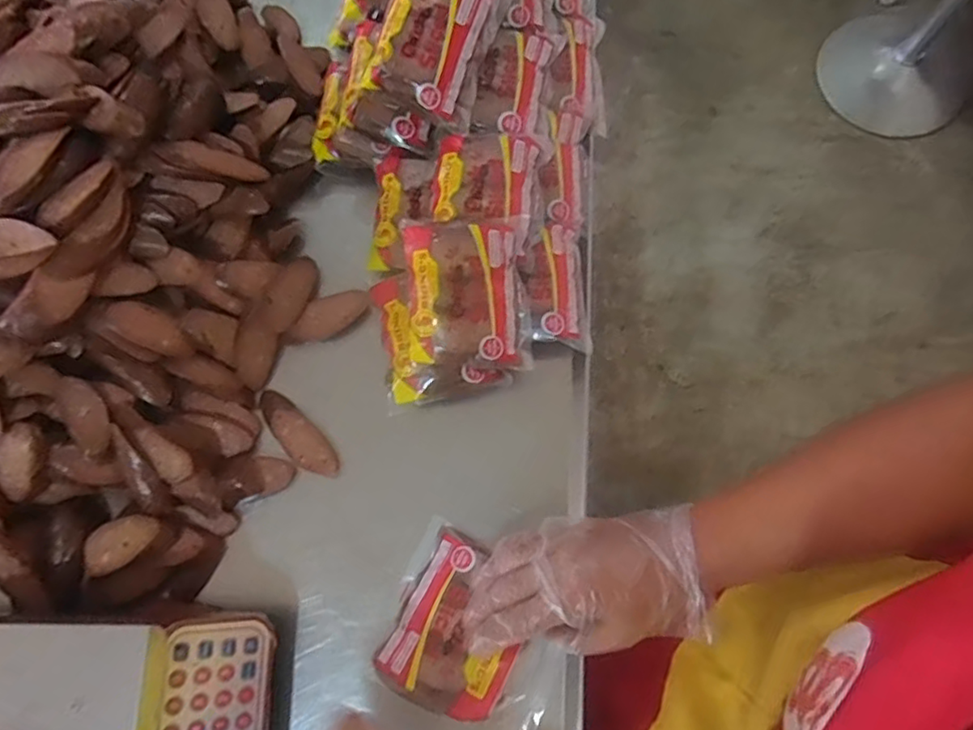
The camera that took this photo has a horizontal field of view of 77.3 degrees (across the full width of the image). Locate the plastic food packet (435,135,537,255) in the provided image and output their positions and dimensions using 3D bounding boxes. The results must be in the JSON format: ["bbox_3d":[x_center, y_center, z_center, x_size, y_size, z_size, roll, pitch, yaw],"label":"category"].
[{"bbox_3d":[-0.002,-0.176,0.590,0.096,0.019,0.111,7,75,4],"label":"plastic food packet"}]

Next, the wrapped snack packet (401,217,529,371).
[{"bbox_3d":[-0.018,-0.064,0.562,0.105,0.020,0.134,-4,92,-8],"label":"wrapped snack packet"}]

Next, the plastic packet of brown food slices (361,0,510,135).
[{"bbox_3d":[-0.049,-0.313,0.594,0.106,0.032,0.129,18,97,-10],"label":"plastic packet of brown food slices"}]

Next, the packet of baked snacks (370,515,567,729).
[{"bbox_3d":[-0.011,0.237,0.540,0.157,0.034,0.141,22,67,16],"label":"packet of baked snacks"}]

